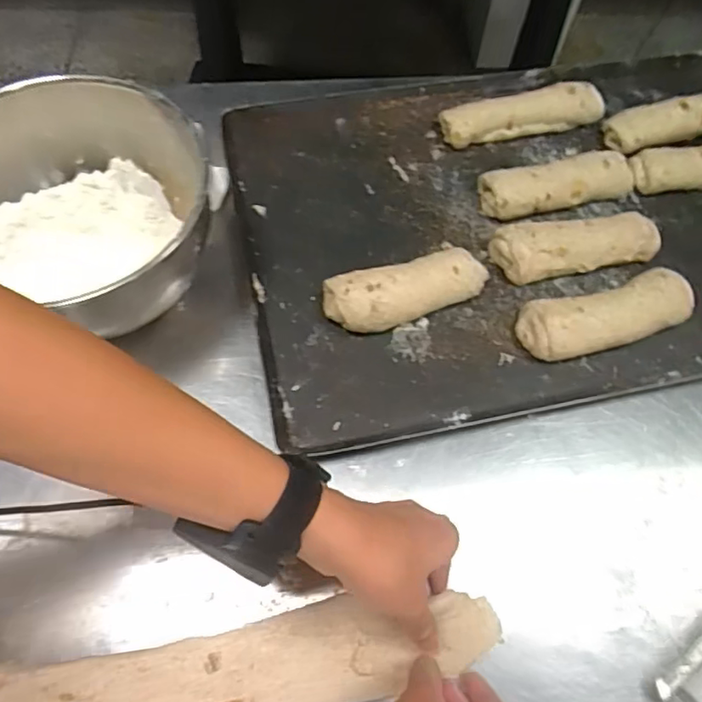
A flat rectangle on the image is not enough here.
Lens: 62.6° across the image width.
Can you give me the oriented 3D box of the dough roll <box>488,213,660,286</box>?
[{"bbox_3d":[0.218,-0.104,0.560,0.157,0.033,0.052,-11,65,-9],"label":"dough roll"}]

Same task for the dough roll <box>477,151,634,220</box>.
[{"bbox_3d":[0.213,-0.169,0.592,0.163,0.032,0.049,-10,65,-8],"label":"dough roll"}]

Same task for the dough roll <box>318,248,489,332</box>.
[{"bbox_3d":[0.051,-0.057,0.525,0.155,0.037,0.059,-14,65,-10],"label":"dough roll"}]

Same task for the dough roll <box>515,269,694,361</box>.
[{"bbox_3d":[0.230,-0.032,0.523,0.159,0.035,0.058,-14,65,-10],"label":"dough roll"}]

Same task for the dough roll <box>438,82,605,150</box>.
[{"bbox_3d":[0.191,-0.260,0.635,0.192,0.030,0.040,-15,65,-10],"label":"dough roll"}]

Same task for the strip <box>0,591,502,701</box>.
[{"bbox_3d":[-0.091,0.221,0.381,0.384,0.016,0.076,-9,65,-7],"label":"strip"}]

